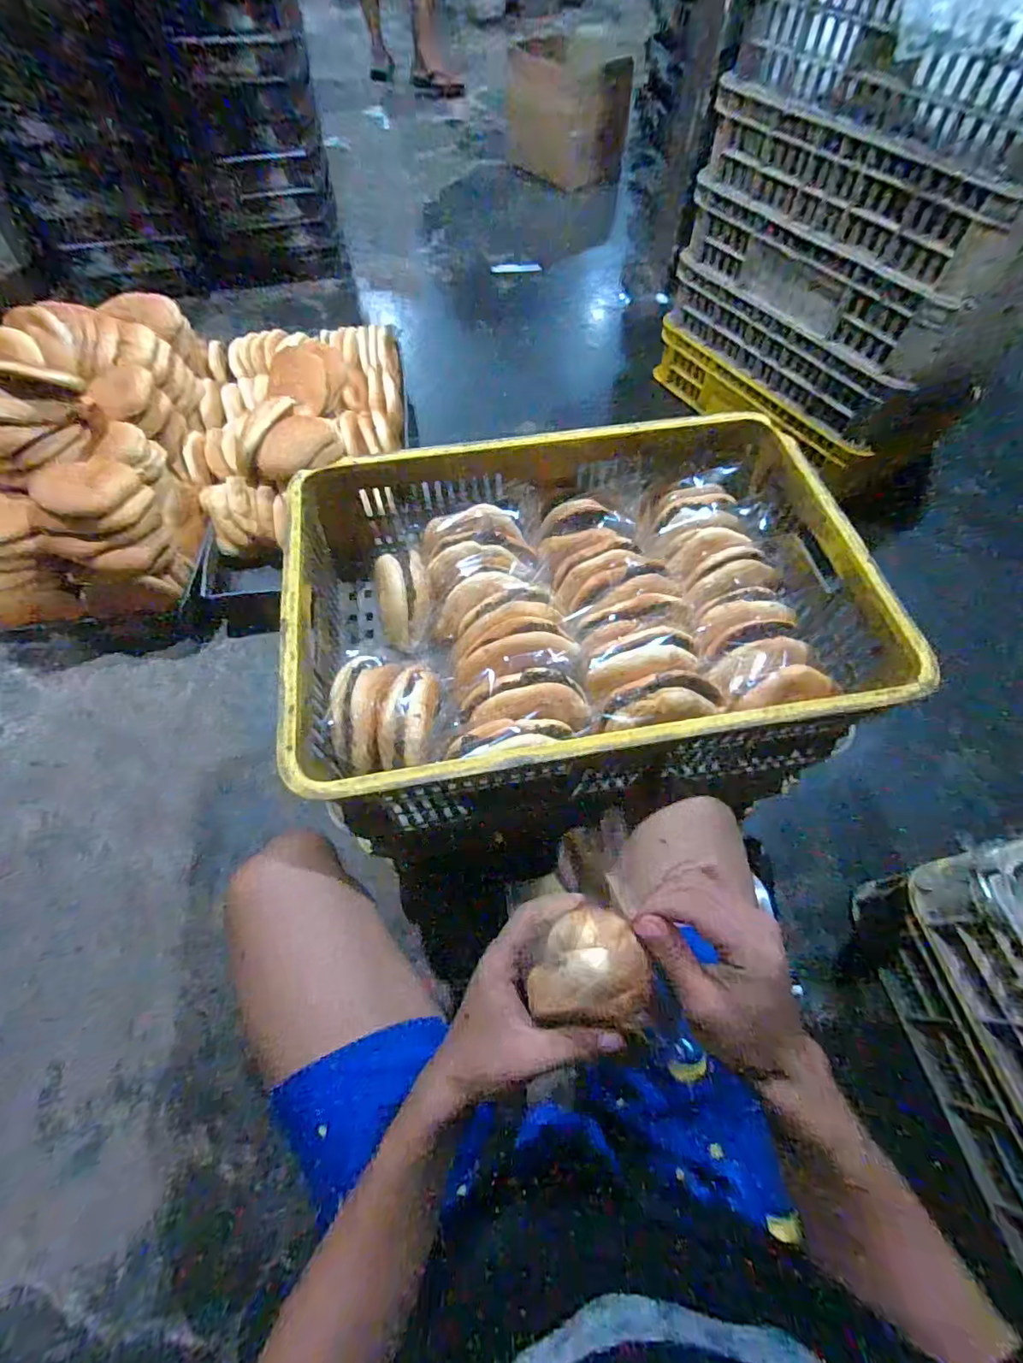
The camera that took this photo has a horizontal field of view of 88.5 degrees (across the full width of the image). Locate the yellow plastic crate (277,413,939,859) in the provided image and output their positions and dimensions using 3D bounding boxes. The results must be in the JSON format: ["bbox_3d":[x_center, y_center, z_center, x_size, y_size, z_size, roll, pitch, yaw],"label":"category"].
[{"bbox_3d":[0.066,-0.091,0.616,0.601,0.150,0.439,-10,62,-5],"label":"yellow plastic crate"}]

